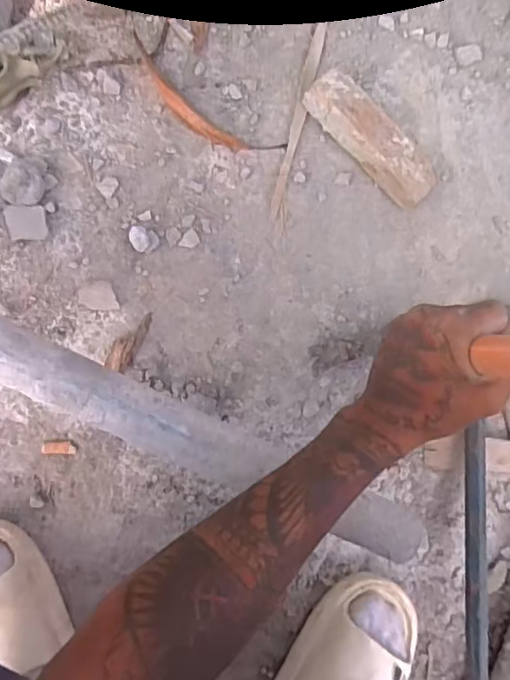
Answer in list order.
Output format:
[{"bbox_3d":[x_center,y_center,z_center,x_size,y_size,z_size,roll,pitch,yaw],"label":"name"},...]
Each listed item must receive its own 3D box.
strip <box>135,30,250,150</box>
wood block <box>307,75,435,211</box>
[{"bbox_3d":[-0.071,-0.243,0.559,0.147,0.019,0.029,41,84,-6],"label":"strip"},{"bbox_3d":[0.123,-0.210,0.575,0.158,0.042,0.048,45,84,-6],"label":"wood block"}]

